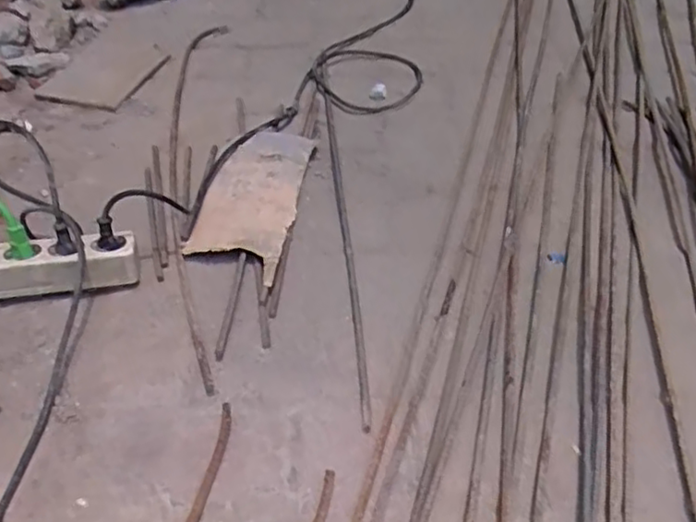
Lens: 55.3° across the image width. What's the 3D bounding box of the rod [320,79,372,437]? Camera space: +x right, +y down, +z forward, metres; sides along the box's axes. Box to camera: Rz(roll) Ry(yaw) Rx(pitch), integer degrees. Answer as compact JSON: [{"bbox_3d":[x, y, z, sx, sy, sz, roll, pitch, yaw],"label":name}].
[{"bbox_3d":[-0.008,-0.057,0.835,0.014,0.012,0.618,-4,45,-4],"label":"rod"}]

